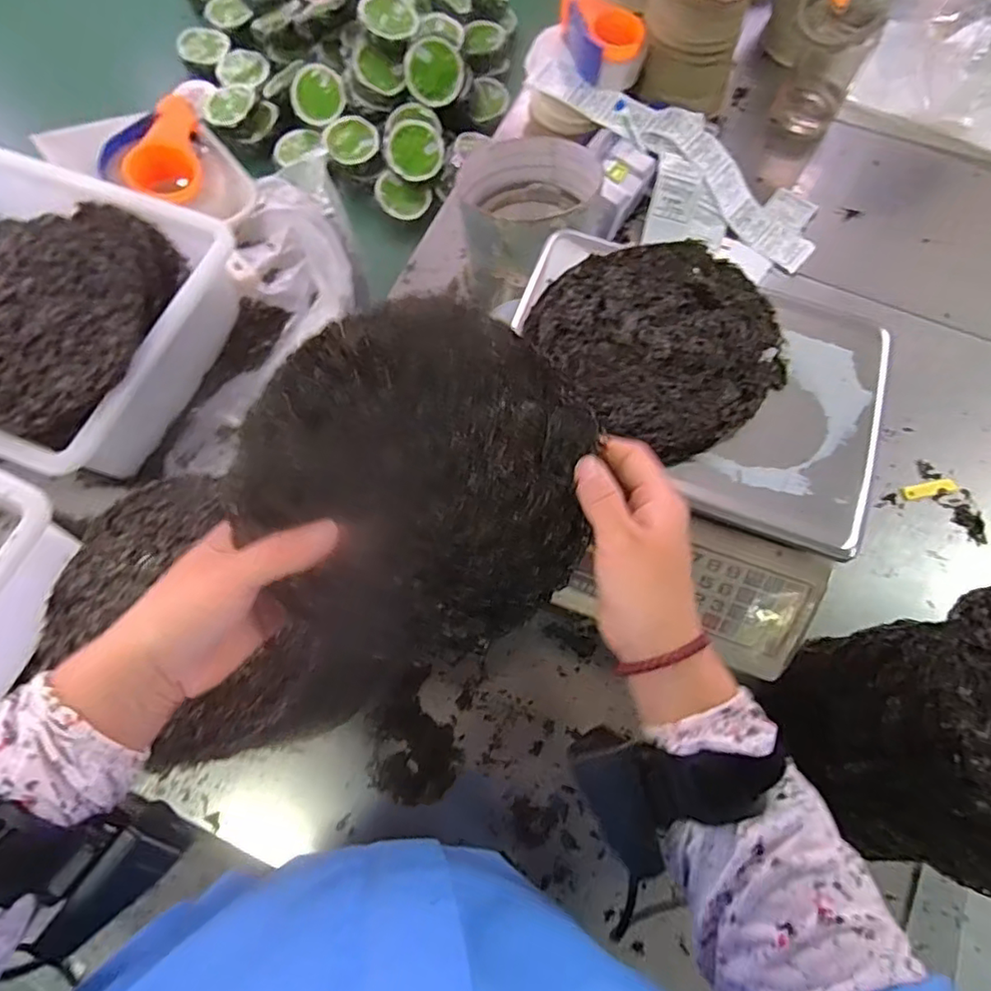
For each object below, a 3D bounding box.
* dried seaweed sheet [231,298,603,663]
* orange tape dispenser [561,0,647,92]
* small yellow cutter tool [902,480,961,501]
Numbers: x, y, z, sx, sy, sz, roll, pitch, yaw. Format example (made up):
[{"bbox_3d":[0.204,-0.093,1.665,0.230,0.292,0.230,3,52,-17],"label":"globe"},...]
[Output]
[{"bbox_3d":[-0.035,-0.003,0.329,0.183,0.012,0.192,-38,112,-5],"label":"dried seaweed sheet"},{"bbox_3d":[0.158,-0.714,0.900,0.076,0.085,0.161,-17,72,-7],"label":"orange tape dispenser"},{"bbox_3d":[0.587,-0.007,0.795,0.079,0.005,0.018,-9,72,-6],"label":"small yellow cutter tool"}]

